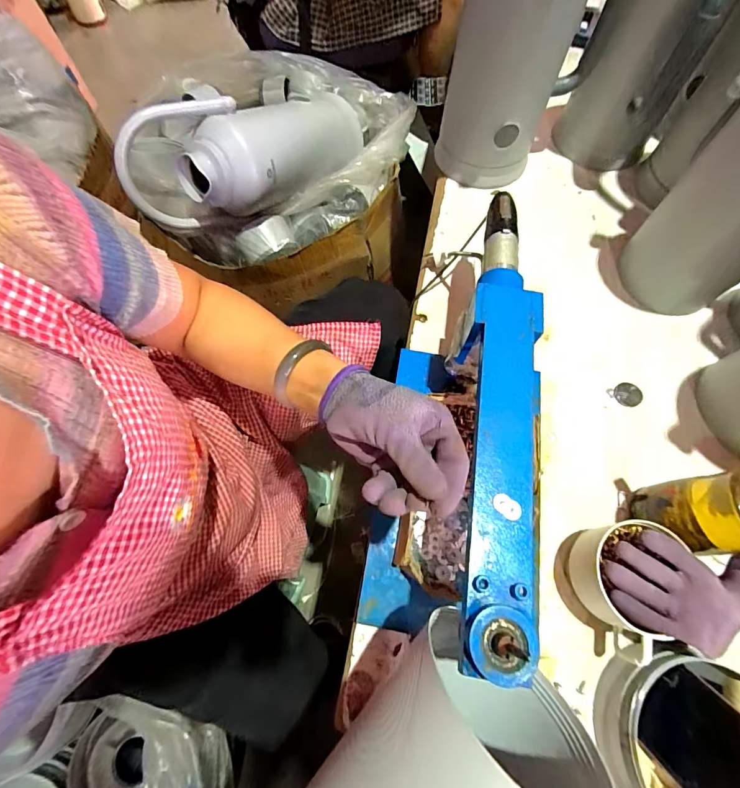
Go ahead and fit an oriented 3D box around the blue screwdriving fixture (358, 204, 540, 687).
[{"bbox_3d":[0.094,0.007,0.446,0.131,0.178,0.486,9,67,4],"label":"blue screwdriving fixture"}]

